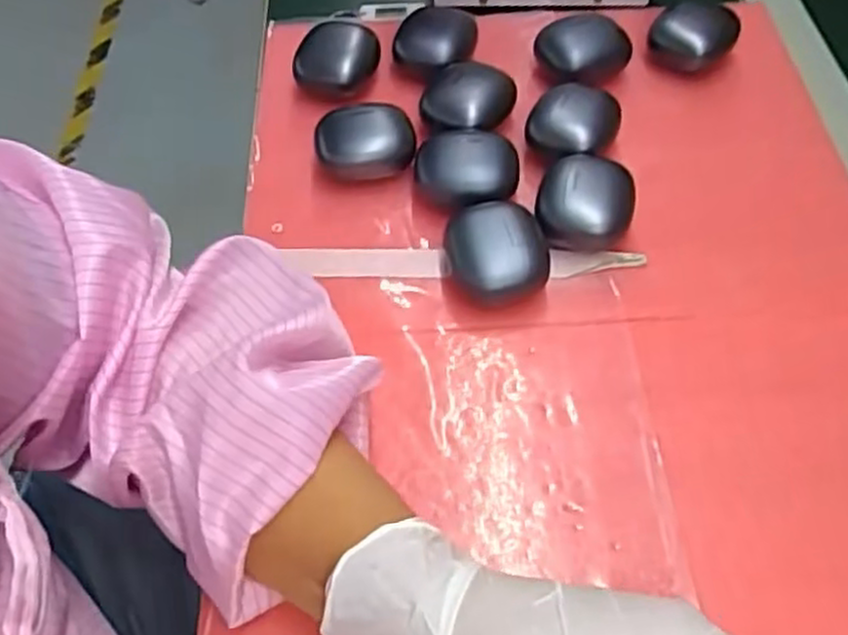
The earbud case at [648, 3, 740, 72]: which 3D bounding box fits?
[{"bbox_3d":[0.174,-0.180,0.484,0.045,0.033,0.045,30,61,20],"label":"earbud case"}]

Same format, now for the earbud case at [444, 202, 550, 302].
[{"bbox_3d":[0.038,-0.032,0.385,0.052,0.030,0.050,2,55,3],"label":"earbud case"}]

